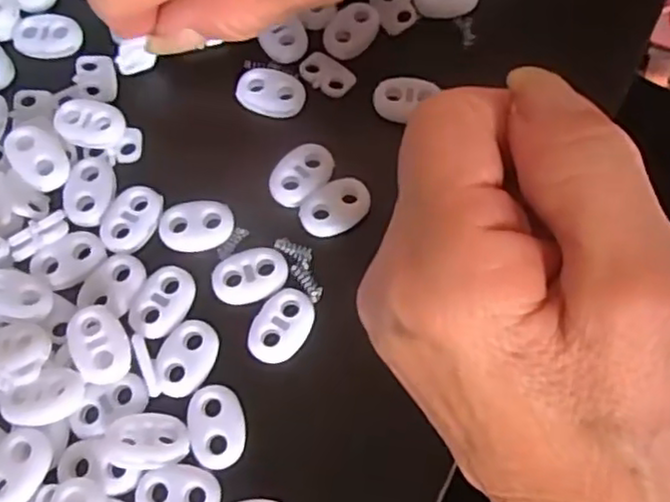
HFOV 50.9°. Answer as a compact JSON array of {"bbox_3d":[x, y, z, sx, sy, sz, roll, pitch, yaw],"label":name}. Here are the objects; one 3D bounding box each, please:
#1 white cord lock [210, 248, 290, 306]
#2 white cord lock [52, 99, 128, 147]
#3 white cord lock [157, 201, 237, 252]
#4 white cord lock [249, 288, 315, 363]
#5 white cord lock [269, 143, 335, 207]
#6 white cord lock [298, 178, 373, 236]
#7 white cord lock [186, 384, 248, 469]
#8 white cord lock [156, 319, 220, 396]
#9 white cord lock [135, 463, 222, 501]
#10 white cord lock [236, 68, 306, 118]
[{"bbox_3d":[-0.025,0.007,0.210,0.022,0.004,0.015,-10,71,-3],"label":"white cord lock"},{"bbox_3d":[-0.079,-0.041,0.228,0.020,0.006,0.015,17,72,6],"label":"white cord lock"},{"bbox_3d":[-0.043,-0.009,0.215,0.022,0.004,0.015,-4,71,-2],"label":"white cord lock"},{"bbox_3d":[-0.015,0.021,0.204,0.015,0.004,0.023,26,73,9],"label":"white cord lock"},{"bbox_3d":[-0.011,-0.026,0.221,0.015,0.004,0.023,39,75,12],"label":"white cord lock"},{"bbox_3d":[0.000,-0.014,0.217,0.023,0.004,0.015,-28,73,-9],"label":"white cord lock"},{"bbox_3d":[-0.033,0.048,0.196,0.016,0.004,0.022,-15,71,-5],"label":"white cord lock"},{"bbox_3d":[-0.043,0.031,0.203,0.015,0.004,0.022,20,72,7],"label":"white cord lock"},{"bbox_3d":[-0.042,0.065,0.189,0.022,0.004,0.015,7,71,2],"label":"white cord lock"},{"bbox_3d":[-0.021,-0.053,0.233,0.022,0.004,0.015,17,72,6],"label":"white cord lock"}]

